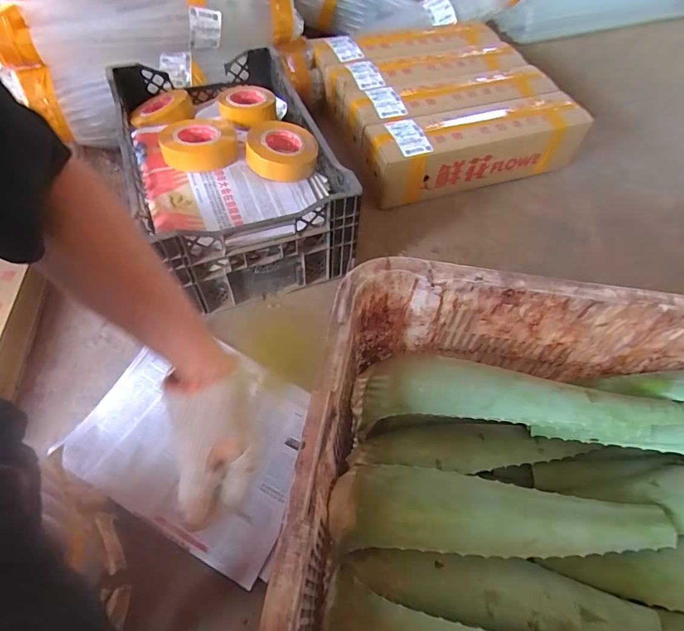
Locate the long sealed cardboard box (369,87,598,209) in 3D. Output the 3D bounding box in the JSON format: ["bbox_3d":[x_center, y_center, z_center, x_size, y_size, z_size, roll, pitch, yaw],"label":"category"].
[{"bbox_3d":[0.359,-0.447,1.123,0.604,0.172,0.144,-18,56,-16],"label":"long sealed cardboard box"}]

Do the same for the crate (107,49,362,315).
[{"bbox_3d":[-0.253,-0.324,0.947,0.381,0.228,0.594,-16,56,-16],"label":"crate"}]

